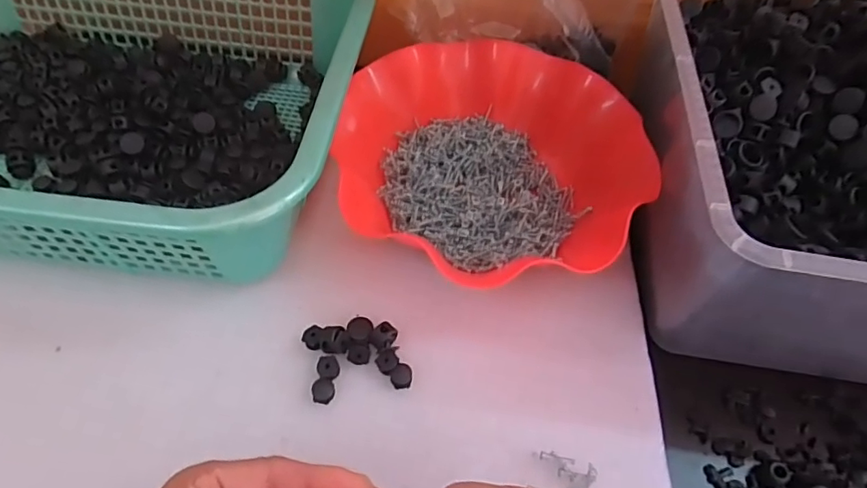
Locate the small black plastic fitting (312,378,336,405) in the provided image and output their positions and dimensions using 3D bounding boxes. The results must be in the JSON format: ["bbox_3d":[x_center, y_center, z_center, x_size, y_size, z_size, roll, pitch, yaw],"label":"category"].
[{"bbox_3d":[-0.065,0.086,0.320,0.013,0.004,0.014,3,54,-4],"label":"small black plastic fitting"}]

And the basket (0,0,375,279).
[{"bbox_3d":[-0.249,-0.111,0.391,0.385,0.101,0.290,5,54,-2],"label":"basket"}]

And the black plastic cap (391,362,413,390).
[{"bbox_3d":[-0.019,0.080,0.329,0.013,0.006,0.014,3,54,-4],"label":"black plastic cap"}]

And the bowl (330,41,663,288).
[{"bbox_3d":[0.039,-0.063,0.401,0.210,0.068,0.206,3,54,-4],"label":"bowl"}]

